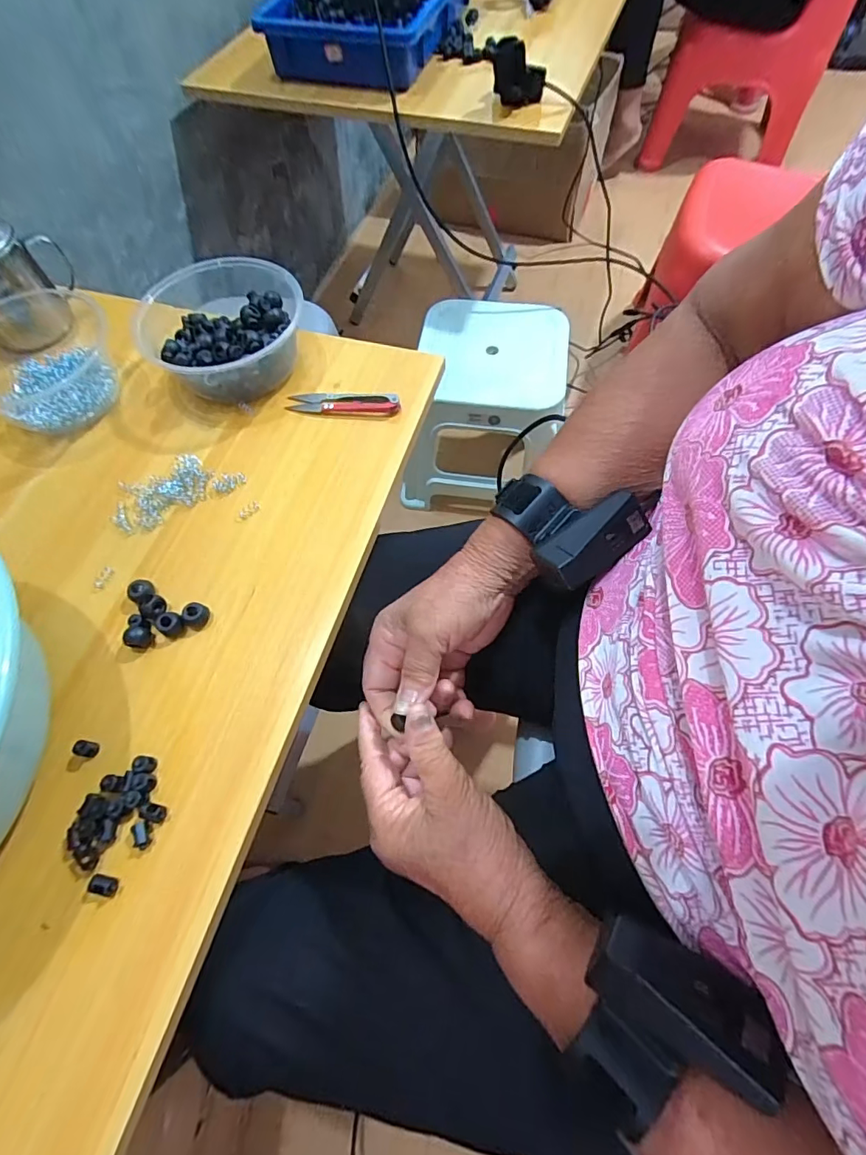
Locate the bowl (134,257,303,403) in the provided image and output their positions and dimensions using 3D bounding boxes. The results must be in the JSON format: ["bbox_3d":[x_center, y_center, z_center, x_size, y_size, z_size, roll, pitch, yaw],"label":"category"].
[{"bbox_3d":[-0.188,-0.219,0.440,0.136,0.058,0.151,-9,64,-2],"label":"bowl"}]

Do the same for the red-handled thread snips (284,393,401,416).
[{"bbox_3d":[-0.079,-0.156,0.429,0.100,0.005,0.024,6,65,5],"label":"red-handled thread snips"}]

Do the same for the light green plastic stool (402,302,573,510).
[{"bbox_3d":[0.095,-0.304,0.903,0.247,0.259,0.267,8,65,6],"label":"light green plastic stool"}]

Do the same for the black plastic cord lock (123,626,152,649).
[{"bbox_3d":[-0.207,0.042,0.341,0.015,0.012,0.014,8,65,6],"label":"black plastic cord lock"}]

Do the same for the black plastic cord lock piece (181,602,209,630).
[{"bbox_3d":[-0.170,0.027,0.347,0.013,0.012,0.017,7,65,6],"label":"black plastic cord lock piece"}]

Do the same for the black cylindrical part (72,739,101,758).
[{"bbox_3d":[-0.221,0.109,0.310,0.009,0.014,0.009,-1,64,2],"label":"black cylindrical part"}]

